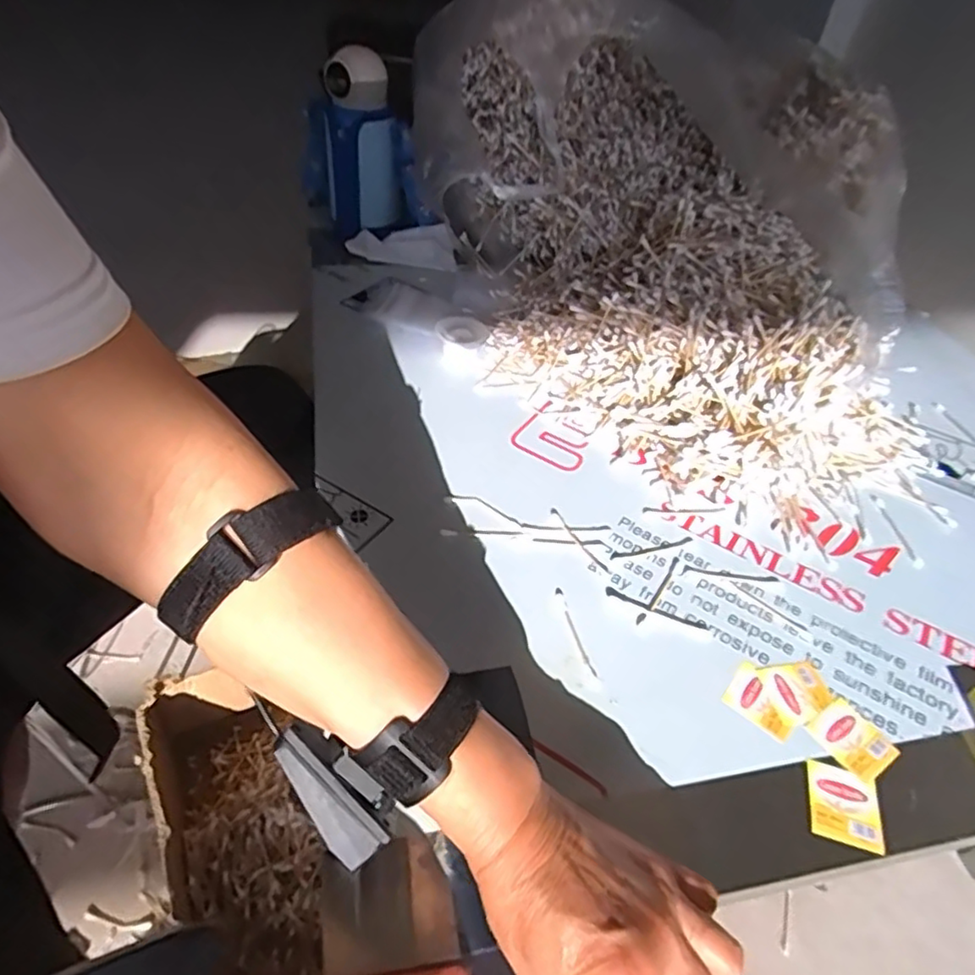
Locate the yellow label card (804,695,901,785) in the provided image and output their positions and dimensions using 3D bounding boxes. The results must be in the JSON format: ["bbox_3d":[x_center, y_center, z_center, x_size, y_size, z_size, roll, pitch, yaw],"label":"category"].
[{"bbox_3d":[0.230,0.158,0.394,0.040,0.004,0.045,-23,52,-27],"label":"yellow label card"}]

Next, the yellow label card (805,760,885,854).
[{"bbox_3d":[0.209,0.186,0.366,0.038,0.004,0.043,11,44,12],"label":"yellow label card"}]

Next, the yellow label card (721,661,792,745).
[{"bbox_3d":[0.181,0.140,0.409,0.043,0.004,0.038,33,50,25],"label":"yellow label card"}]

